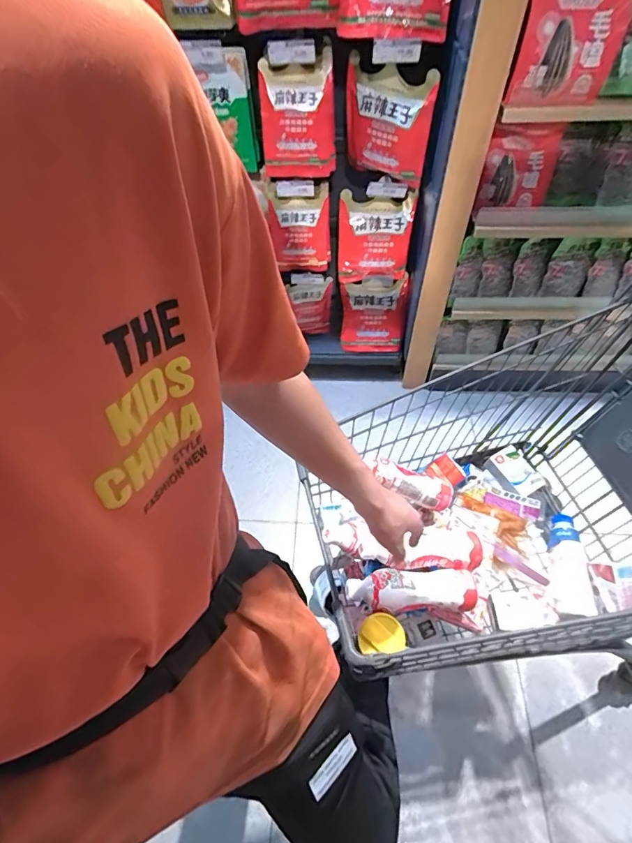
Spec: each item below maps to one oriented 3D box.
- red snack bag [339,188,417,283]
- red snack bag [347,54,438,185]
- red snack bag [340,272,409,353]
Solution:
[{"bbox_3d":[0.183,-0.565,1.398,0.216,0.294,0.028,9,55,8],"label":"red snack bag"},{"bbox_3d":[0.184,-0.757,1.132,0.227,0.245,0.027,27,59,20],"label":"red snack bag"},{"bbox_3d":[0.204,-0.383,1.609,0.249,0.298,0.043,17,42,25],"label":"red snack bag"}]

